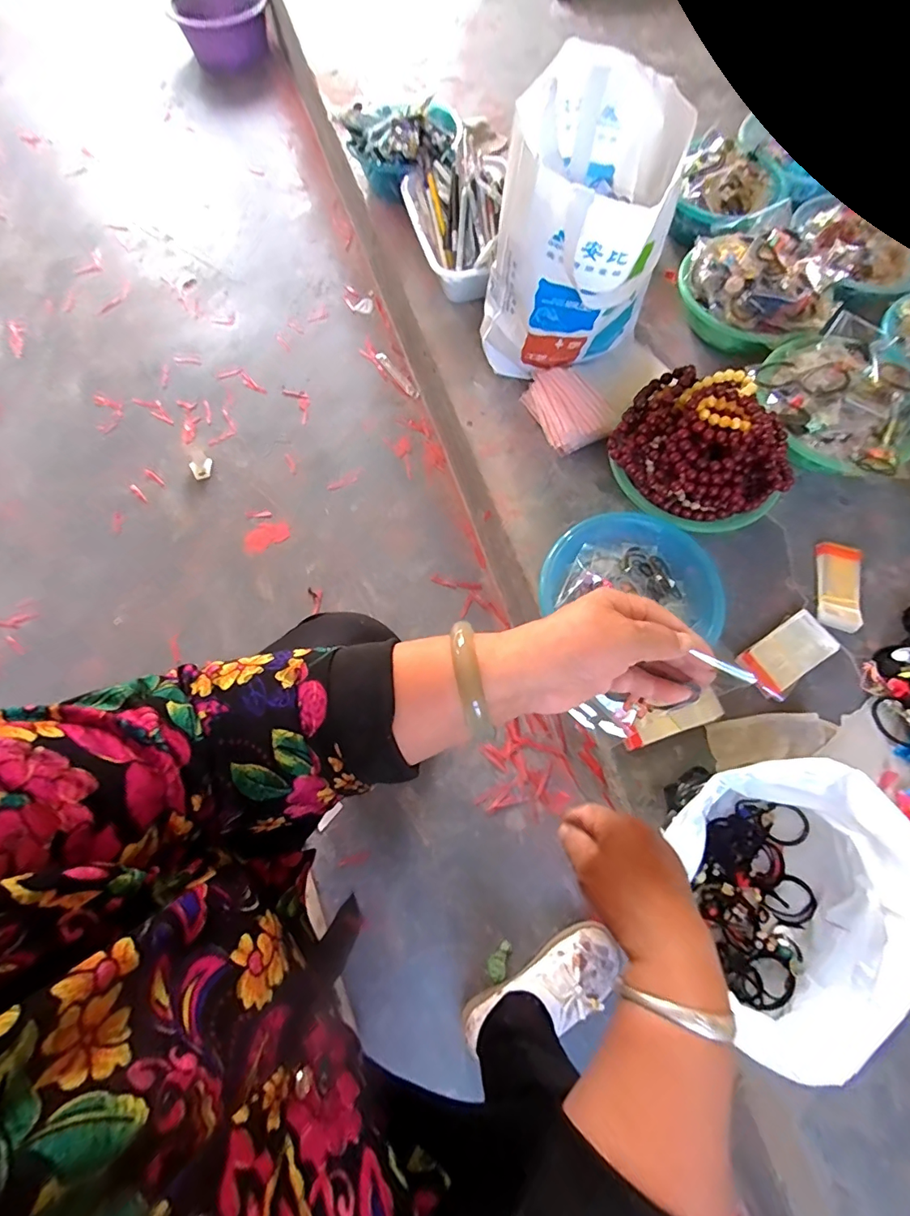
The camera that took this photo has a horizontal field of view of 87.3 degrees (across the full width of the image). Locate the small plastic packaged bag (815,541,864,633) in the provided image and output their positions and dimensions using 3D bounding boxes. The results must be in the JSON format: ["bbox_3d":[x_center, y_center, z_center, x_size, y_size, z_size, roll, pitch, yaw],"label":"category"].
[{"bbox_3d":[0.542,-0.031,0.673,0.056,0.015,0.129,13,72,5],"label":"small plastic packaged bag"}]

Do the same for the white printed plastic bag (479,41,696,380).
[{"bbox_3d":[0.162,-0.488,0.675,0.213,0.318,0.237,25,73,8],"label":"white printed plastic bag"}]

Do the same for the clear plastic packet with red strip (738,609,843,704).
[{"bbox_3d":[0.446,0.063,0.638,0.124,0.028,0.070,-34,74,-11],"label":"clear plastic packet with red strip"}]

